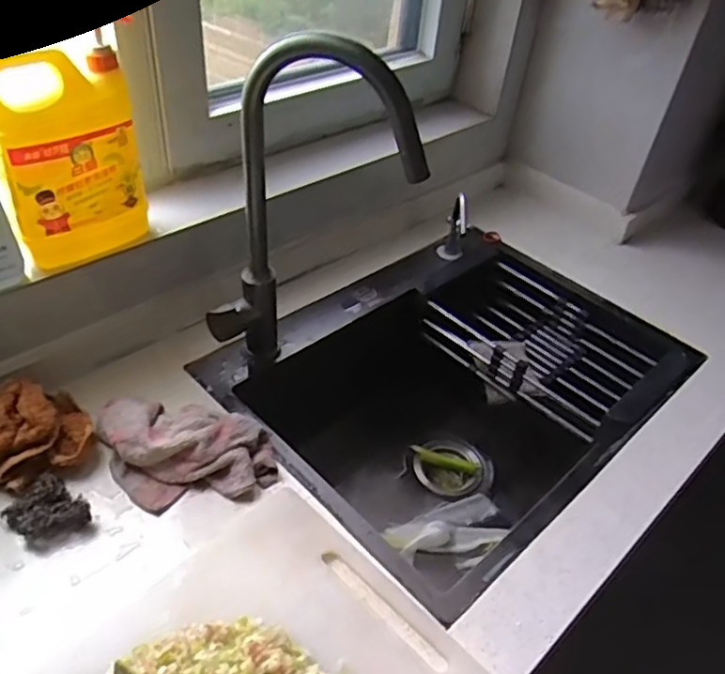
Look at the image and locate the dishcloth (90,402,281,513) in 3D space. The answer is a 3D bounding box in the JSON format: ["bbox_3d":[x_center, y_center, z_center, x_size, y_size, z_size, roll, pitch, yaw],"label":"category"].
[{"bbox_3d":[-0.201,0.118,0.725,0.194,0.041,0.138,-5,43,-12],"label":"dishcloth"}]

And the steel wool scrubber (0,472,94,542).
[{"bbox_3d":[-0.326,0.182,0.659,0.075,0.034,0.066,32,48,27],"label":"steel wool scrubber"}]

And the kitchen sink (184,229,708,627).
[{"bbox_3d":[0.137,0.120,0.999,0.637,0.259,0.471,-30,53,-34],"label":"kitchen sink"}]

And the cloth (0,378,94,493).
[{"bbox_3d":[-0.369,0.107,0.705,0.119,0.075,0.103,-29,52,-33],"label":"cloth"}]

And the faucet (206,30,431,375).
[{"bbox_3d":[-0.063,-0.116,0.744,0.245,0.440,0.058,7,41,2],"label":"faucet"}]

